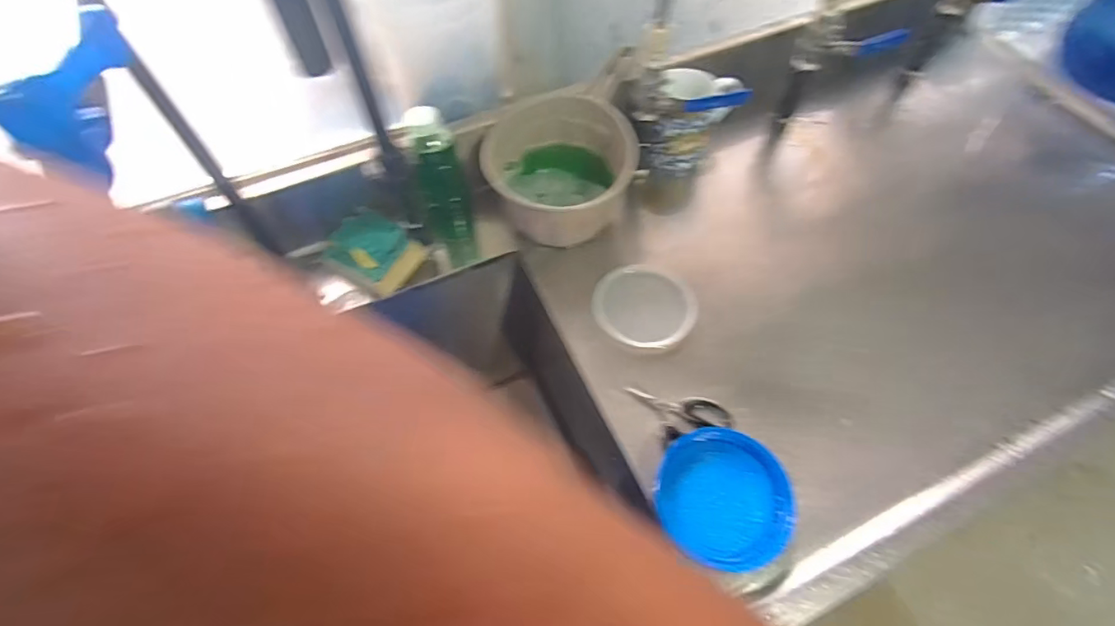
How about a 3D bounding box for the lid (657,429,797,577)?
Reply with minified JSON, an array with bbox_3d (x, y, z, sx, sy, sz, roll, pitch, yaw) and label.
[{"bbox_3d":[0.152,0.167,0.481,0.118,0.025,0.112,0,57,1],"label":"lid"}]

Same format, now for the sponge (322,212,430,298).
[{"bbox_3d":[-0.216,-0.071,0.619,0.107,0.040,0.076,28,62,18],"label":"sponge"}]

